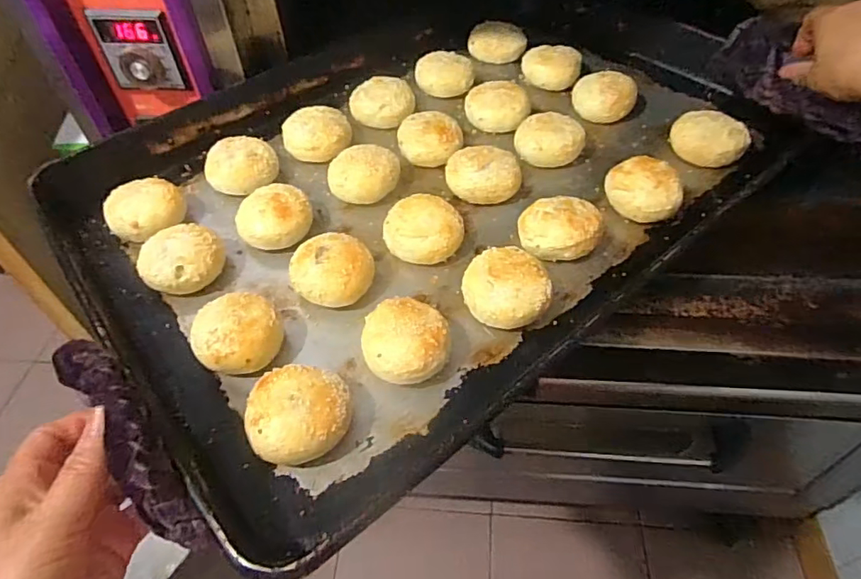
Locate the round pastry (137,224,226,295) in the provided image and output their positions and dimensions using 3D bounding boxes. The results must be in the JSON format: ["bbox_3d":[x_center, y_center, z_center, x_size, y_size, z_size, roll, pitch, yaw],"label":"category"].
[{"bbox_3d":[-0.188,-0.022,0.405,0.058,0.035,0.058,-2,48,2],"label":"round pastry"}]

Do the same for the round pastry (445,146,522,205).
[{"bbox_3d":[0.046,-0.101,0.464,0.061,0.025,0.061,-2,48,2],"label":"round pastry"}]

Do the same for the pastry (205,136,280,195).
[{"bbox_3d":[-0.165,-0.103,0.471,0.060,0.038,0.062,-2,48,2],"label":"pastry"}]

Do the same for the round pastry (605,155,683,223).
[{"bbox_3d":[0.174,-0.083,0.436,0.052,0.024,0.054,0,48,4],"label":"round pastry"}]

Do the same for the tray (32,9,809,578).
[{"bbox_3d":[0.020,-0.115,0.473,0.604,0.052,0.392,-36,55,-24],"label":"tray"}]

